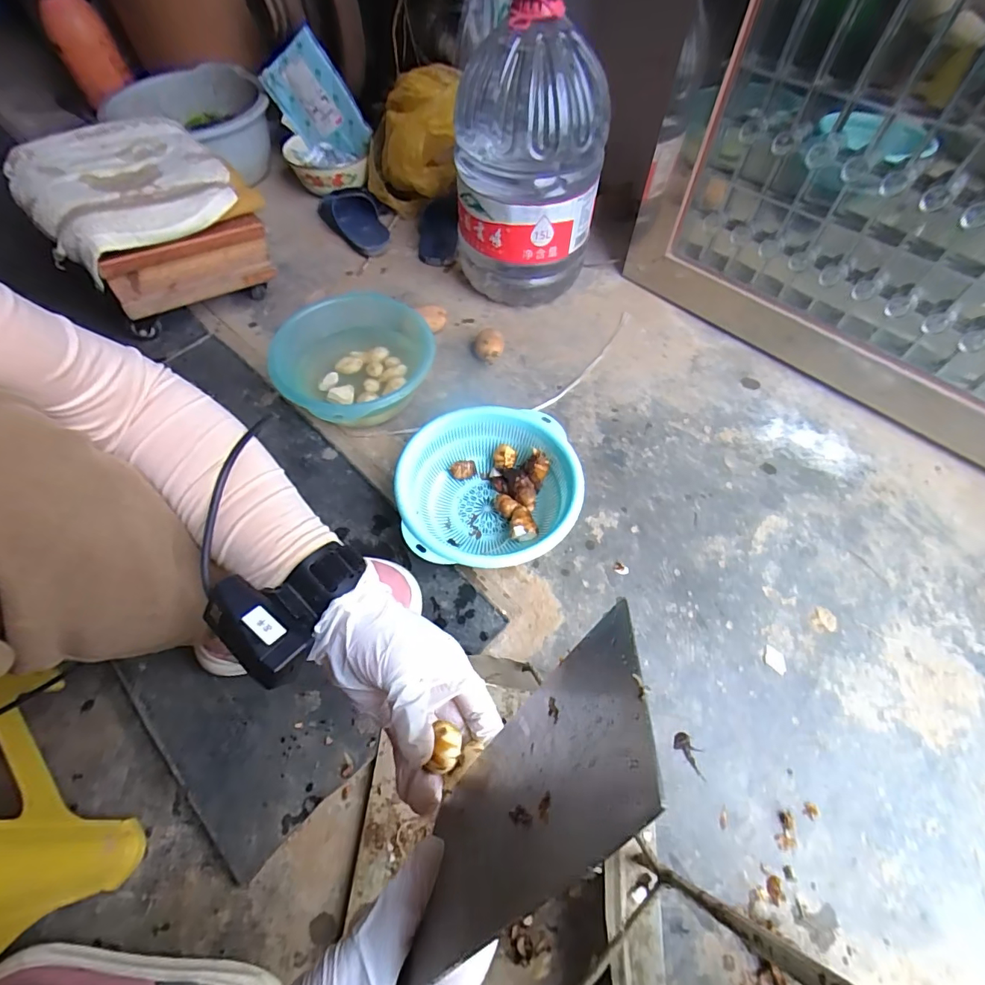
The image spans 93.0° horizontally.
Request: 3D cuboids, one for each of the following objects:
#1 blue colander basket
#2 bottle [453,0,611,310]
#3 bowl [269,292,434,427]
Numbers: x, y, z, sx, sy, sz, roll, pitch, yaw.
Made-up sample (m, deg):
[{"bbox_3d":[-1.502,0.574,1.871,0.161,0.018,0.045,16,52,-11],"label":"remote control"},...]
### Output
[{"bbox_3d":[-0.007,0.004,0.627,0.219,0.088,0.222,0,60,-1],"label":"blue colander basket"},{"bbox_3d":[0.054,-0.541,0.761,0.229,0.412,0.223,0,60,-1],"label":"bottle"},{"bbox_3d":[-0.208,-0.195,0.735,0.231,0.104,0.238,0,60,0],"label":"bowl"}]

